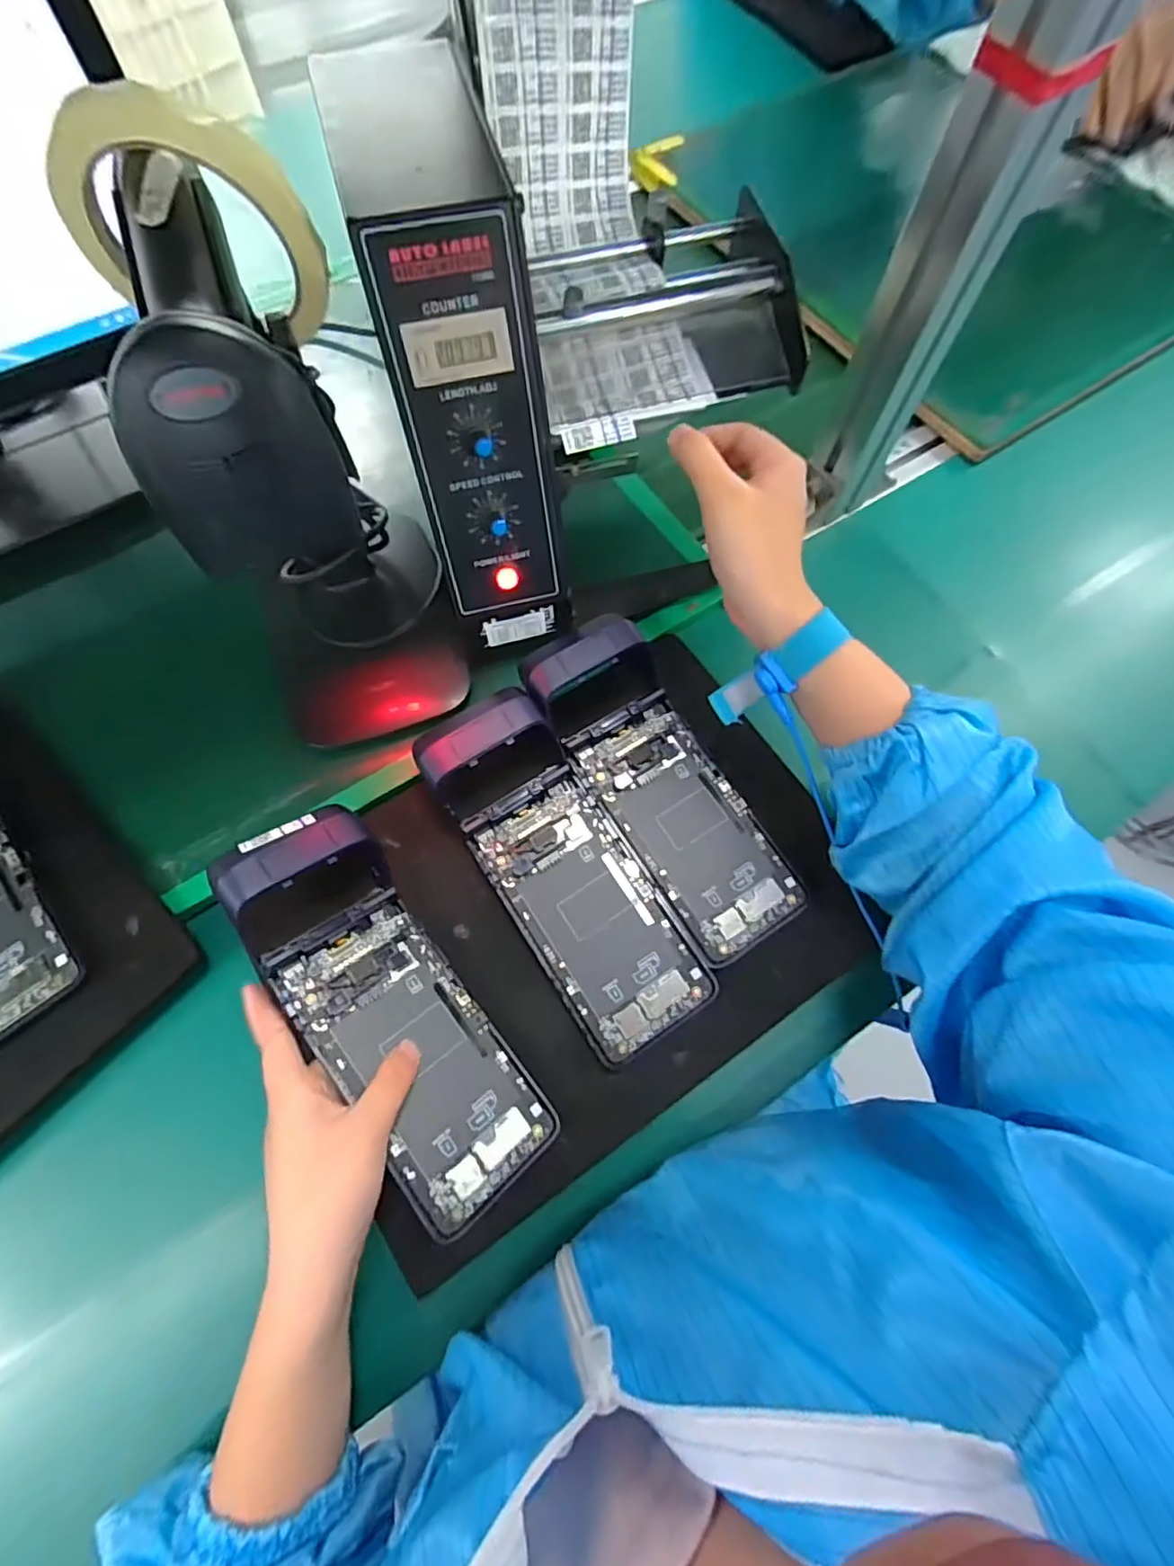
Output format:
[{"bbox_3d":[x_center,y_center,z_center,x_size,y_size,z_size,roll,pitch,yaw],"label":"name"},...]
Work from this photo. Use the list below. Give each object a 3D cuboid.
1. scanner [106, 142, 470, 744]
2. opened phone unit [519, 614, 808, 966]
[{"bbox_3d":[-0.152,-0.139,0.324,0.119,0.239,0.153,-24,72,-9],"label":"scanner"},{"bbox_3d":[0.047,-0.004,0.377,0.089,0.045,0.217,-28,72,-11],"label":"opened phone unit"}]

